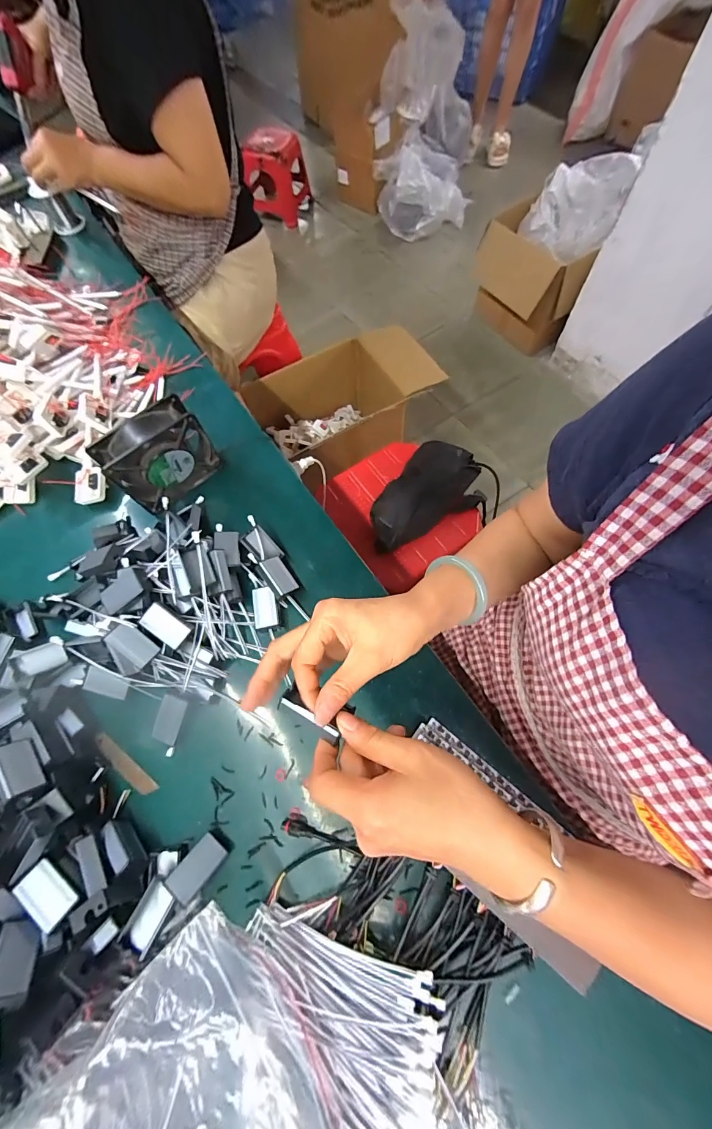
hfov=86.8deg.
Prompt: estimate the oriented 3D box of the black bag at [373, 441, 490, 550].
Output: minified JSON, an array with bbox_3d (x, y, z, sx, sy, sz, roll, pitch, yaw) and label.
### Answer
[{"bbox_3d":[0.129,-0.151,0.739,0.265,0.073,0.145,-29,69,-9],"label":"black bag"}]

